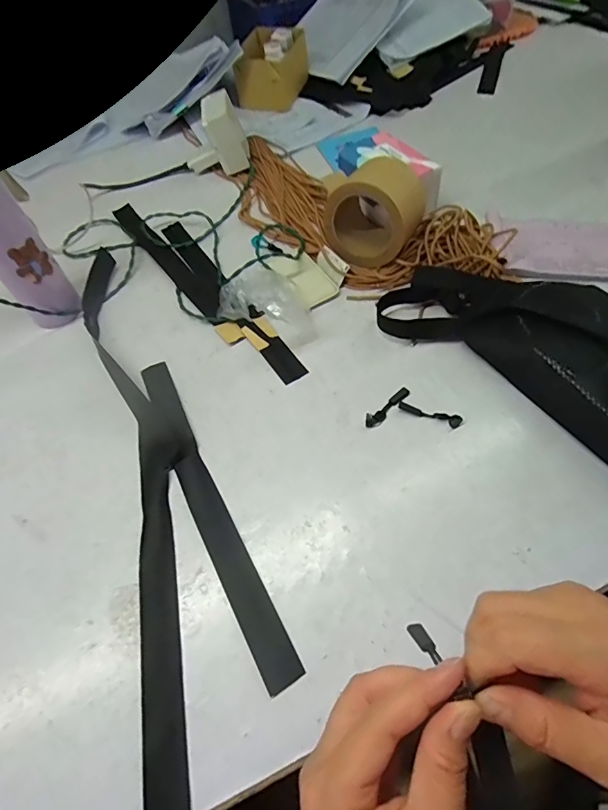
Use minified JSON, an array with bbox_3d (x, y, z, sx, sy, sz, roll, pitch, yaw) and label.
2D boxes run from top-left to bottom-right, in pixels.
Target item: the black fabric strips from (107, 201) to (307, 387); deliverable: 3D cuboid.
[{"bbox_3d":[-0.144,-0.175,0.595,0.069,0.025,0.434,-31,59,-16],"label":"black fabric strips"}]

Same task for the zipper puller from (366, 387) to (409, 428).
[{"bbox_3d":[0.088,0.002,0.467,0.061,0.008,0.013,-36,61,-18],"label":"zipper puller"}]

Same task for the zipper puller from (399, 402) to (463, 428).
[{"bbox_3d":[0.129,0.009,0.460,0.063,0.007,0.012,19,60,16],"label":"zipper puller"}]

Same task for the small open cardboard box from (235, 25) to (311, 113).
[{"bbox_3d":[-0.064,-0.628,0.840,0.113,0.082,0.149,14,59,14],"label":"small open cardboard box"}]

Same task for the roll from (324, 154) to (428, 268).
[{"bbox_3d":[0.089,-0.237,0.552,0.109,0.110,0.089,19,60,16],"label":"roll"}]

